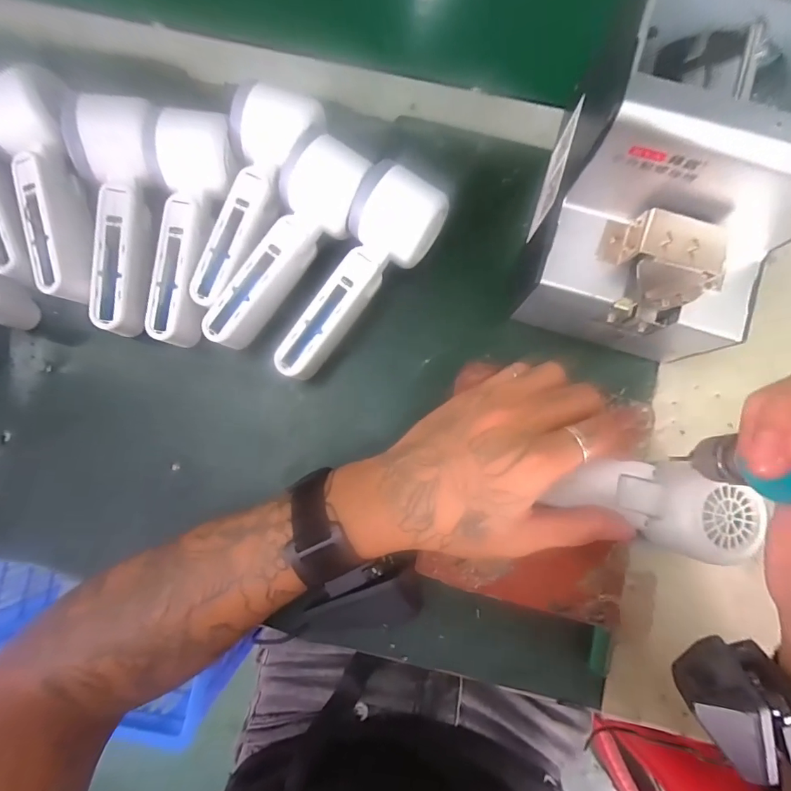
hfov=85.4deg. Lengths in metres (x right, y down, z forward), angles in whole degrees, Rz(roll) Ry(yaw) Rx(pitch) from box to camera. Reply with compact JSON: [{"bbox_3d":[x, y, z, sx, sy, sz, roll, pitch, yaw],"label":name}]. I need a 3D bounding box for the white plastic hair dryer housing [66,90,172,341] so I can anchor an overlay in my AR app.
[{"bbox_3d":[-0.198,-0.128,0.305,0.050,0.057,0.169,6,82,1],"label":"white plastic hair dryer housing"}]

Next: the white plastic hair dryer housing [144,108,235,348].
[{"bbox_3d":[-0.153,-0.118,0.304,0.051,0.046,0.160,11,83,2],"label":"white plastic hair dryer housing"}]

